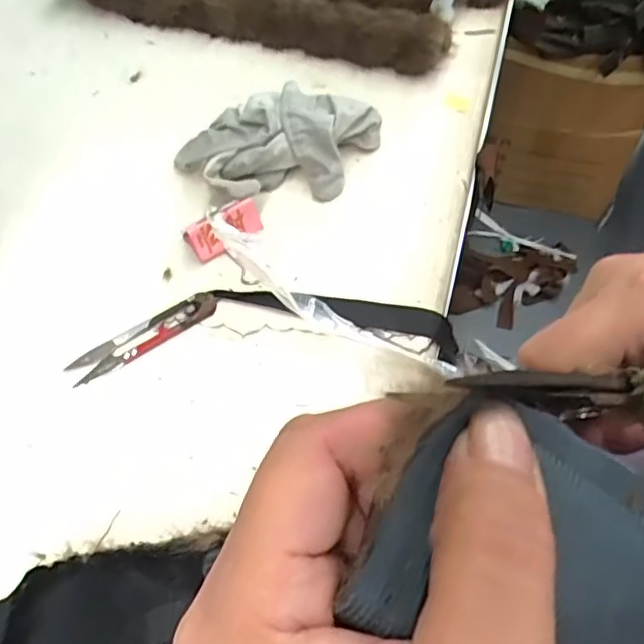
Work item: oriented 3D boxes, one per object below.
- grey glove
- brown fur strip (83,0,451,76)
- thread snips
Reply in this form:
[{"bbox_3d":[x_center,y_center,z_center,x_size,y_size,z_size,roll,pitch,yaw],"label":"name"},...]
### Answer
[{"bbox_3d":[-0.028,-0.130,0.448,0.133,0.058,0.092,-28,59,-14],"label":"grey glove"},{"bbox_3d":[-0.076,-0.289,0.551,0.395,0.046,0.063,21,61,17],"label":"brown fur strip"},{"bbox_3d":[-0.112,0.009,0.386,0.096,0.010,0.024,-32,60,-16],"label":"thread snips"}]

